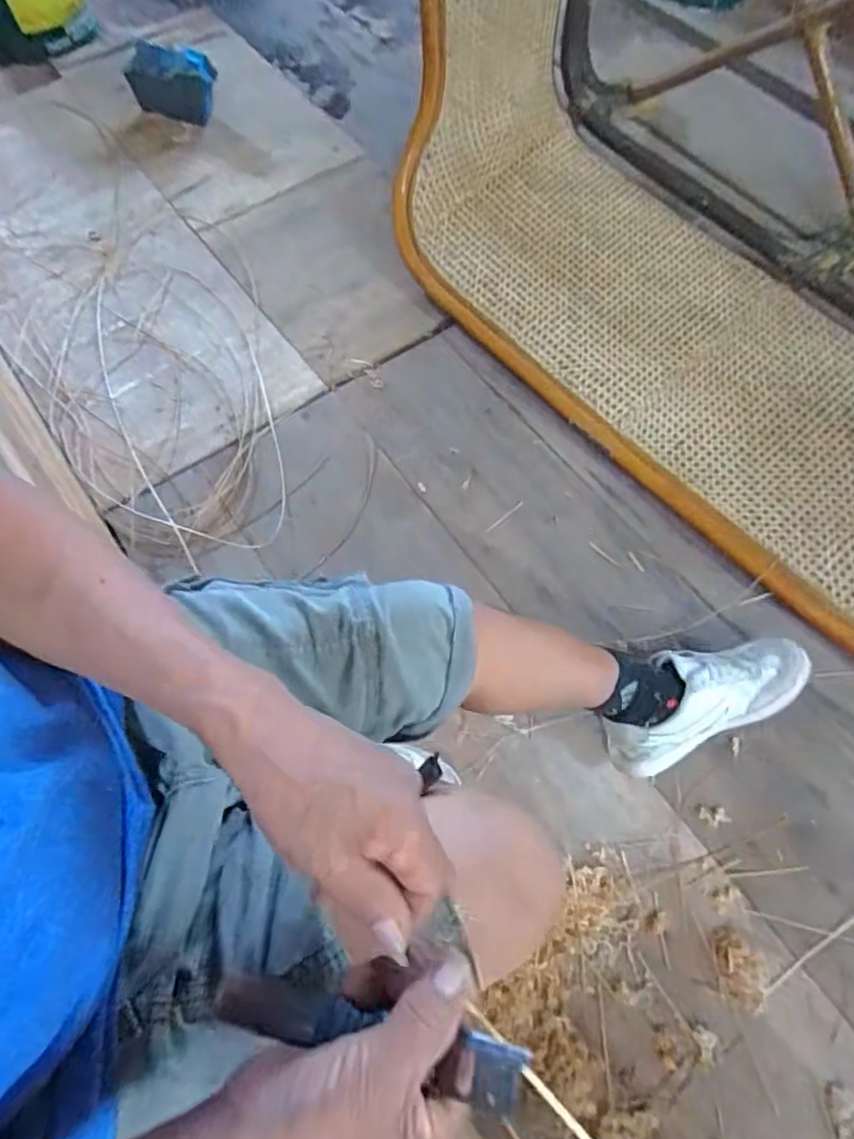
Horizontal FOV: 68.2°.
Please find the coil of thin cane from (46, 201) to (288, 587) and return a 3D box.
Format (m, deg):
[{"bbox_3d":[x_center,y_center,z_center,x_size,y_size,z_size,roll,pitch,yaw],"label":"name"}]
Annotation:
[{"bbox_3d":[-0.431,-0.297,1.005,0.326,0.047,0.664,-28,69,-14],"label":"coil of thin cane"}]

